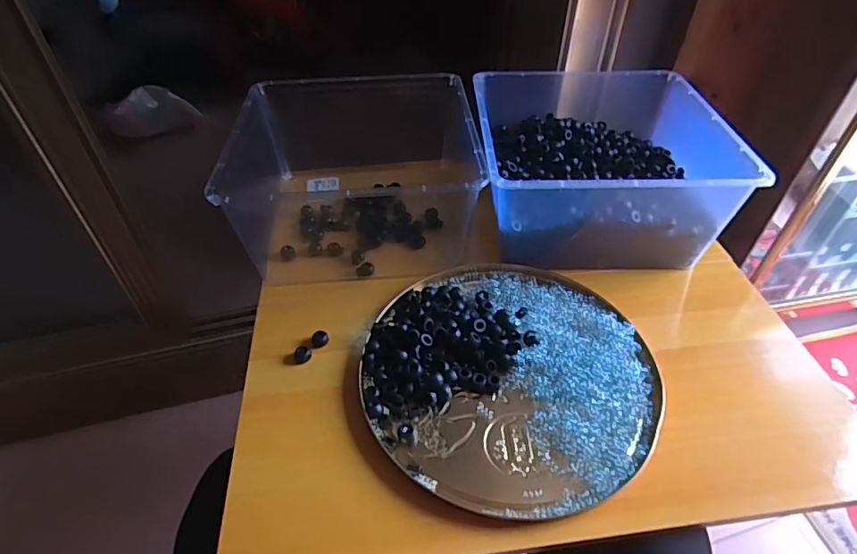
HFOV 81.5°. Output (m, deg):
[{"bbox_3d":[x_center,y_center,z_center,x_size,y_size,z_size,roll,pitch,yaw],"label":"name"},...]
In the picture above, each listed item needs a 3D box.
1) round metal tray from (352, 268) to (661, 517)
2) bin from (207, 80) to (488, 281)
[{"bbox_3d":[0.083,0.086,0.511,0.286,0.029,0.286,0,45,0],"label":"round metal tray"},{"bbox_3d":[-0.099,-0.131,0.655,0.303,0.142,0.274,-2,45,-1],"label":"bin"}]

